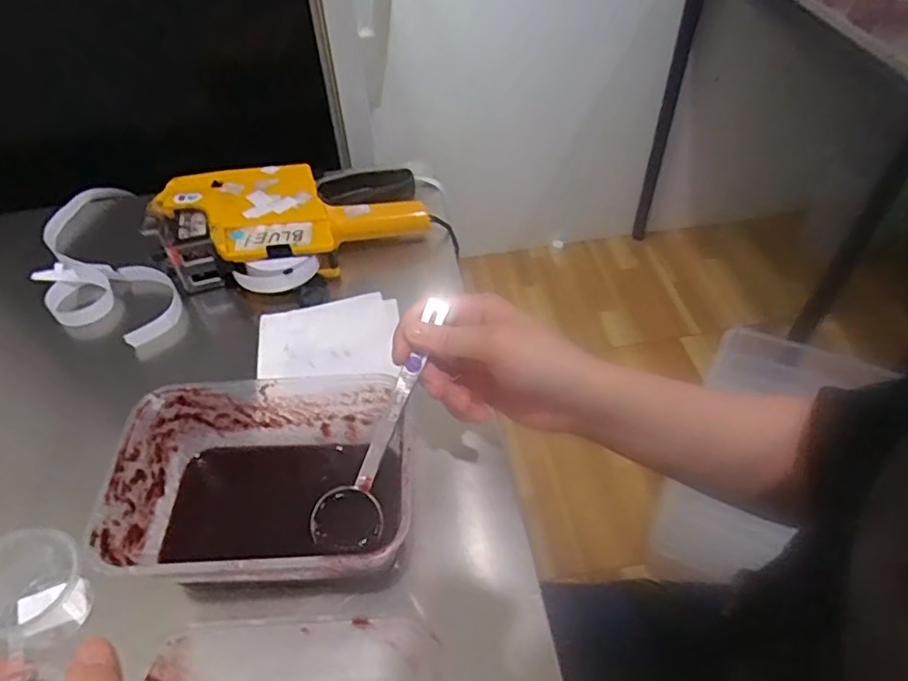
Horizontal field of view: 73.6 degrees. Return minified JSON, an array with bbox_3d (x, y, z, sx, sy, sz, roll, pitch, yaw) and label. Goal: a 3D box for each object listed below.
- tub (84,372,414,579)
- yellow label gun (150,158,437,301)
[{"bbox_3d":[-0.110,0.089,0.375,0.168,0.074,0.131,0,49,3],"label":"tub"},{"bbox_3d":[-0.145,-0.105,0.554,0.232,0.053,0.142,-15,50,-10],"label":"yellow label gun"}]

